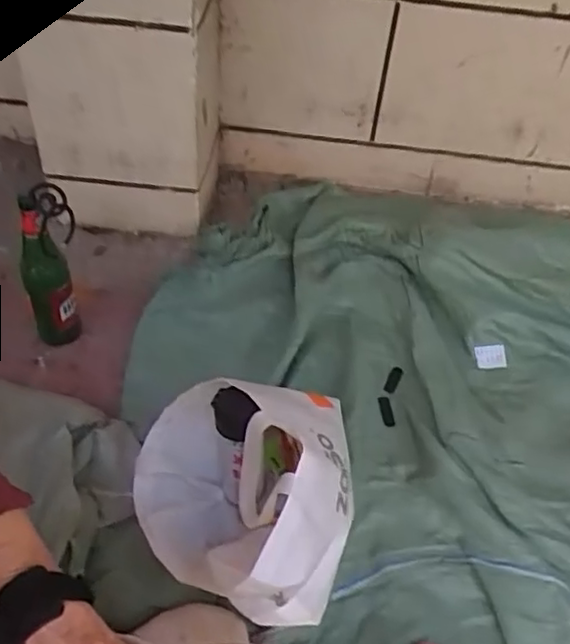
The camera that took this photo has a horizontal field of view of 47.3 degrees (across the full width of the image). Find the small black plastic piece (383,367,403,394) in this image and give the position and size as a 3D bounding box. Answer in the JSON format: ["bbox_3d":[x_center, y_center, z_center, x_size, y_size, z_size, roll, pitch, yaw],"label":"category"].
[{"bbox_3d":[0.183,0.098,1.098,0.021,0.012,0.055,21,50,14],"label":"small black plastic piece"}]

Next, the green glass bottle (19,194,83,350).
[{"bbox_3d":[-0.369,-0.074,1.015,0.079,0.266,0.065,-13,51,-15],"label":"green glass bottle"}]

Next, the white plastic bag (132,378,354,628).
[{"bbox_3d":[-0.047,0.222,0.818,0.278,0.253,0.273,-5,47,-10],"label":"white plastic bag"}]

